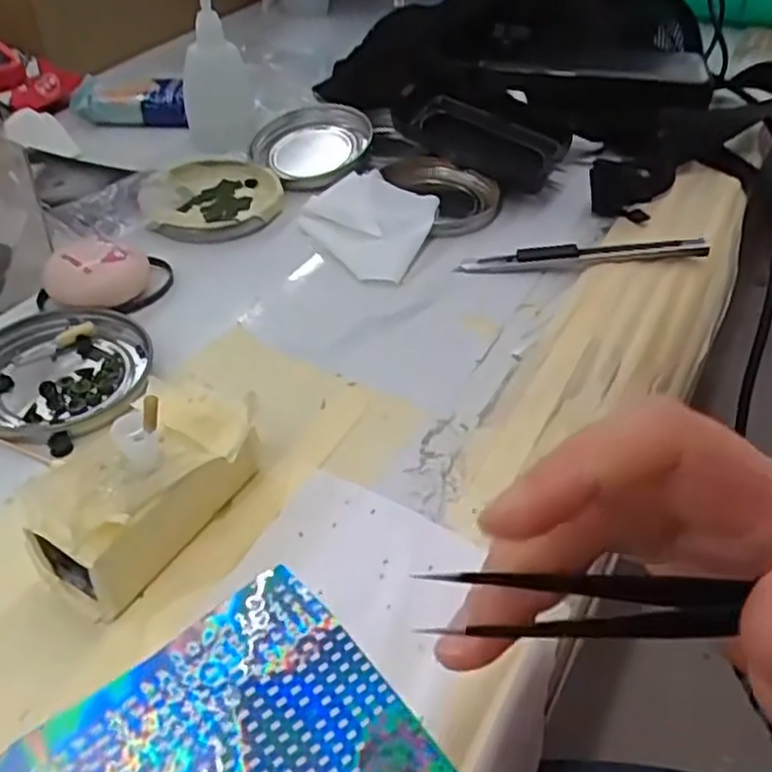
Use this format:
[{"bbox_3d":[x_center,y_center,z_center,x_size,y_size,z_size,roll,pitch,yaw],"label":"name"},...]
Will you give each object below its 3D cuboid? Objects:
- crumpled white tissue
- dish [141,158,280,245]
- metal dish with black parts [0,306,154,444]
[{"bbox_3d":[-0.012,-0.093,0.421,0.072,0.012,0.088,14,44,13],"label":"crumpled white tissue"},{"bbox_3d":[-0.104,-0.113,0.439,0.078,0.014,0.086,-17,46,-19],"label":"dish"},{"bbox_3d":[-0.148,-0.006,0.329,0.078,0.011,0.078,1,43,-1],"label":"metal dish with black parts"}]

